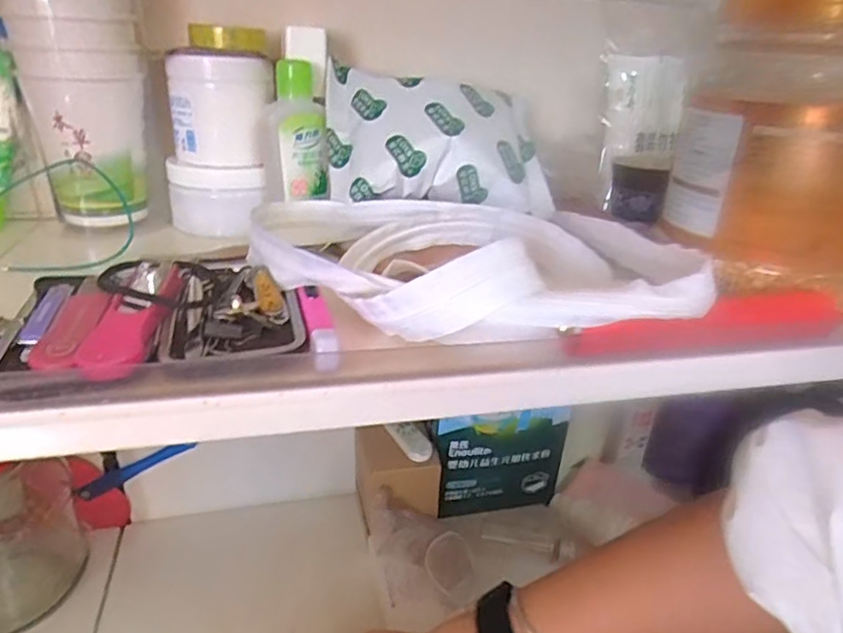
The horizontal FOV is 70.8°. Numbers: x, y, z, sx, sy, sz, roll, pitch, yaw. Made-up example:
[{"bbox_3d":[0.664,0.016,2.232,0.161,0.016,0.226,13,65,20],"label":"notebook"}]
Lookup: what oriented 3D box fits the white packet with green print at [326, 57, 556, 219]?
[{"bbox_3d":[0.012,-0.124,0.402,0.147,0.031,0.106,4,65,-12],"label":"white packet with green print"}]

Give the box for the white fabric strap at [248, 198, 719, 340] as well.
[{"bbox_3d":[0.020,-0.033,0.313,0.230,0.031,0.130,7,27,6],"label":"white fabric strap"}]

